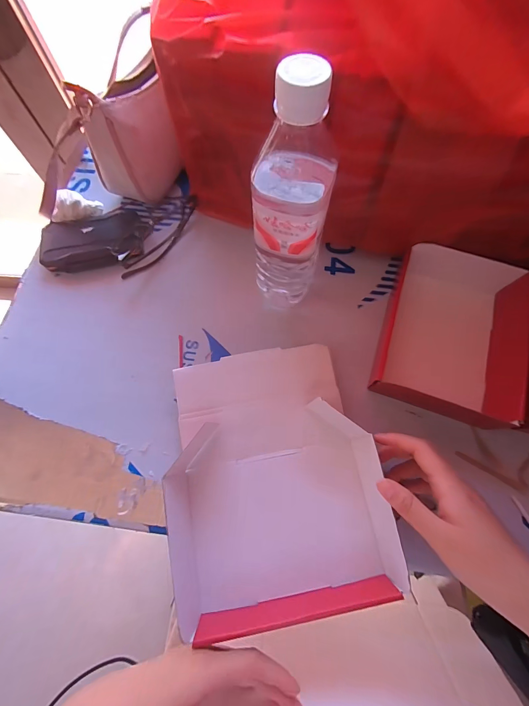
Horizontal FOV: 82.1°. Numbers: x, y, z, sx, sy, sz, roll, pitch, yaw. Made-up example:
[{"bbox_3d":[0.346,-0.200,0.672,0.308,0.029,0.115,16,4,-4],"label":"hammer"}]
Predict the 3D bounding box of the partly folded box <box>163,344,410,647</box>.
[{"bbox_3d":[0.008,0.116,0.290,0.193,0.057,0.240,-6,69,-2],"label":"partly folded box"}]

